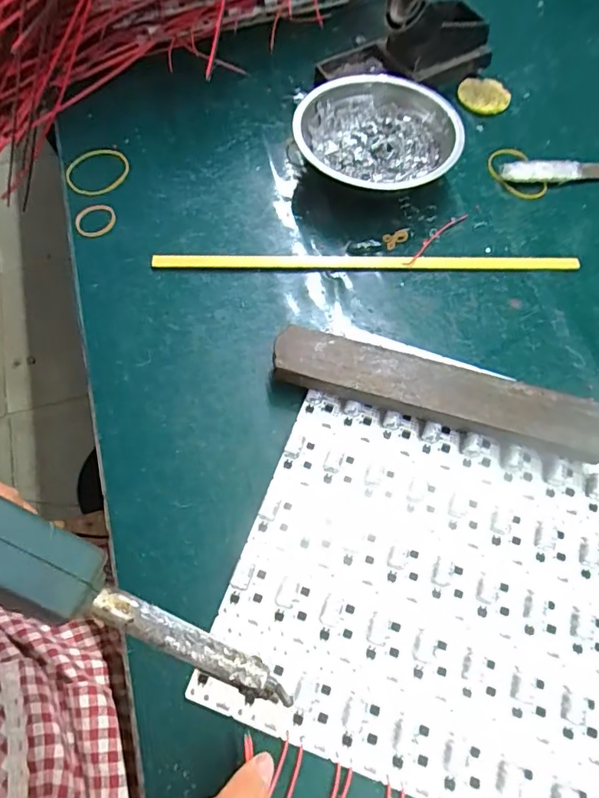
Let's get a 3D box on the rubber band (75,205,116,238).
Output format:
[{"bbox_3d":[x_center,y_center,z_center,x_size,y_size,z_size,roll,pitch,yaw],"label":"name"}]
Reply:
[{"bbox_3d":[-0.156,-0.138,0.383,0.029,0.006,0.028,-3,72,-3],"label":"rubber band"}]

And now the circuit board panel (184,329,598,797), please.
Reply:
[{"bbox_3d":[0.077,0.086,0.280,0.201,0.011,0.220,19,65,7],"label":"circuit board panel"}]

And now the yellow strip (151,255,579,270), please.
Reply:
[{"bbox_3d":[0.051,-0.103,0.374,0.312,0.005,0.012,-1,64,-2],"label":"yellow strip"}]

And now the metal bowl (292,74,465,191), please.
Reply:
[{"bbox_3d":[0.065,-0.205,0.403,0.122,0.040,0.120,1,64,-1],"label":"metal bowl"}]

